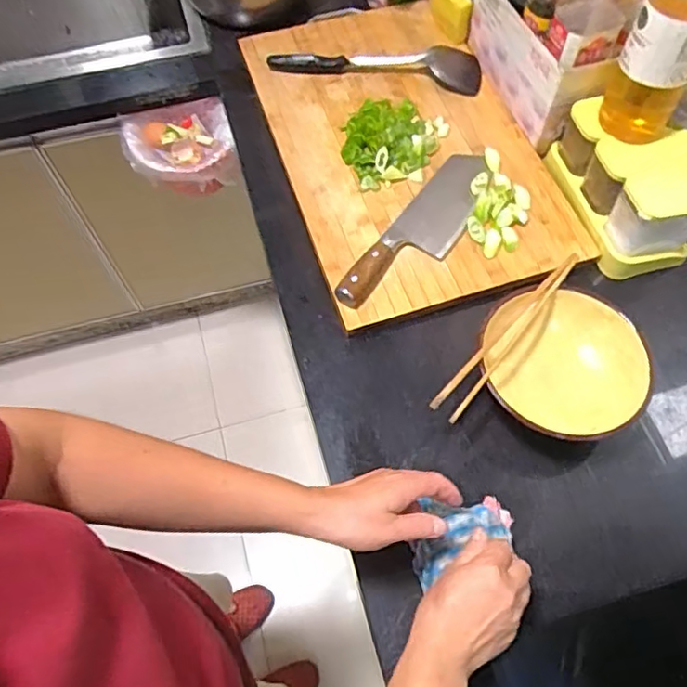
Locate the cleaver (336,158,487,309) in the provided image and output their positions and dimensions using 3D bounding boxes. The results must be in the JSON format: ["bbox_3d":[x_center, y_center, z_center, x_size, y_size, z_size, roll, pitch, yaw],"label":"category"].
[{"bbox_3d":[0.105,-0.148,0.744,0.079,0.028,0.291,33,68,16],"label":"cleaver"}]

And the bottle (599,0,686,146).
[{"bbox_3d":[0.364,-0.344,0.637,0.091,0.231,0.100,31,68,15],"label":"bottle"}]

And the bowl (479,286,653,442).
[{"bbox_3d":[0.239,0.030,0.652,0.175,0.087,0.170,0,64,0],"label":"bowl"}]

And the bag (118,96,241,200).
[{"bbox_3d":[-0.268,-0.317,0.973,0.178,0.122,0.111,-12,64,-5],"label":"bag"}]

